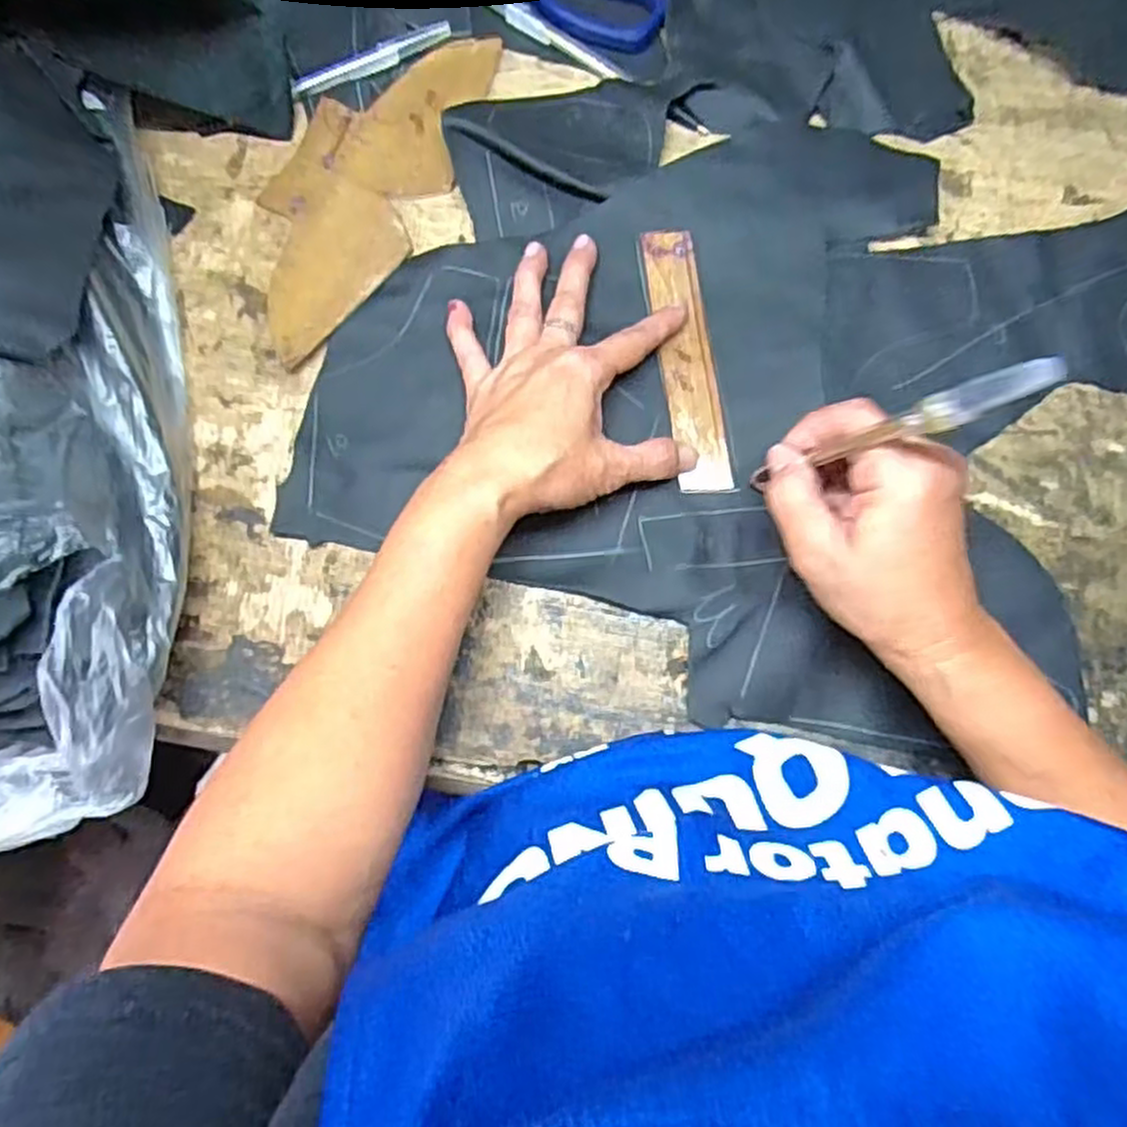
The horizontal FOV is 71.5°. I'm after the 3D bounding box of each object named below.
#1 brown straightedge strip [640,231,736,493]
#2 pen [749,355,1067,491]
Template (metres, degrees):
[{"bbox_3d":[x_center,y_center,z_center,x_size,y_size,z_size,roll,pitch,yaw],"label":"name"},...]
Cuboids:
[{"bbox_3d":[0.062,-0.101,0.390,0.026,0.004,0.133,-9,83,3],"label":"brown straightedge strip"},{"bbox_3d":[0.115,-0.047,0.295,0.012,0.152,0.011,5,82,-19],"label":"pen"}]

